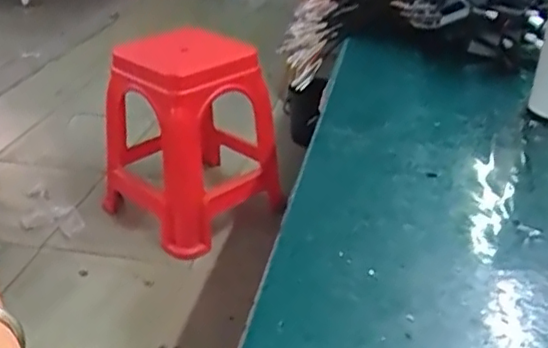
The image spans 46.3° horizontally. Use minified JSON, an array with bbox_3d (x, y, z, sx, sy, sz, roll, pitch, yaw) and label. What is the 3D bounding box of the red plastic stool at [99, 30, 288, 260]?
[{"bbox_3d":[-0.200,-0.108,1.664,0.398,0.484,0.362,21,35,34],"label":"red plastic stool"}]

